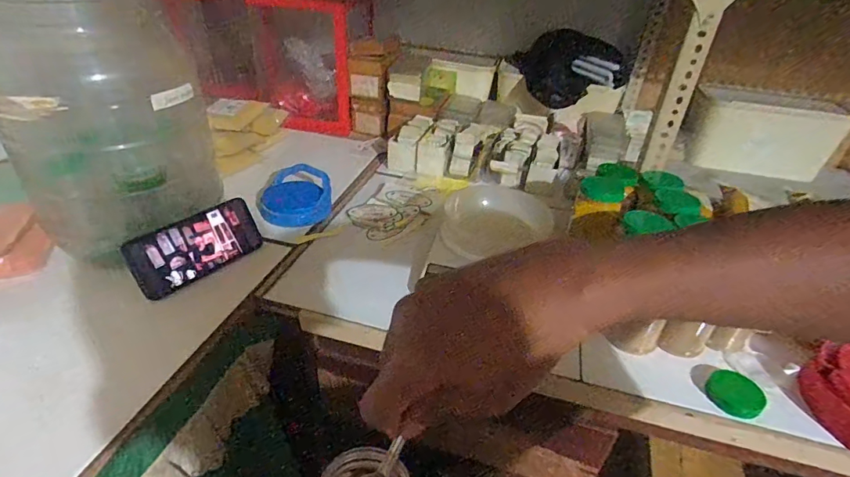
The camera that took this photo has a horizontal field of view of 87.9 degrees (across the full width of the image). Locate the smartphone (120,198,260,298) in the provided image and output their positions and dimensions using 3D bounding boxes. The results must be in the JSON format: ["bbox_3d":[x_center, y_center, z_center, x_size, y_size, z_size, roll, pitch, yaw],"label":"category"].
[{"bbox_3d":[-0.297,0.010,0.581,0.007,0.078,0.161,-3,23,43],"label":"smartphone"}]

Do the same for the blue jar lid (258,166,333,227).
[{"bbox_3d":[-0.209,-0.068,0.715,0.111,0.057,0.088,-5,35,-14],"label":"blue jar lid"}]

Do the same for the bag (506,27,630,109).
[{"bbox_3d":[0.319,-0.376,1.019,0.261,0.180,0.087,20,37,22],"label":"bag"}]

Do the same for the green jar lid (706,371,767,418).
[{"bbox_3d":[0.339,0.169,0.482,0.047,0.018,0.053,-22,42,-33],"label":"green jar lid"}]

